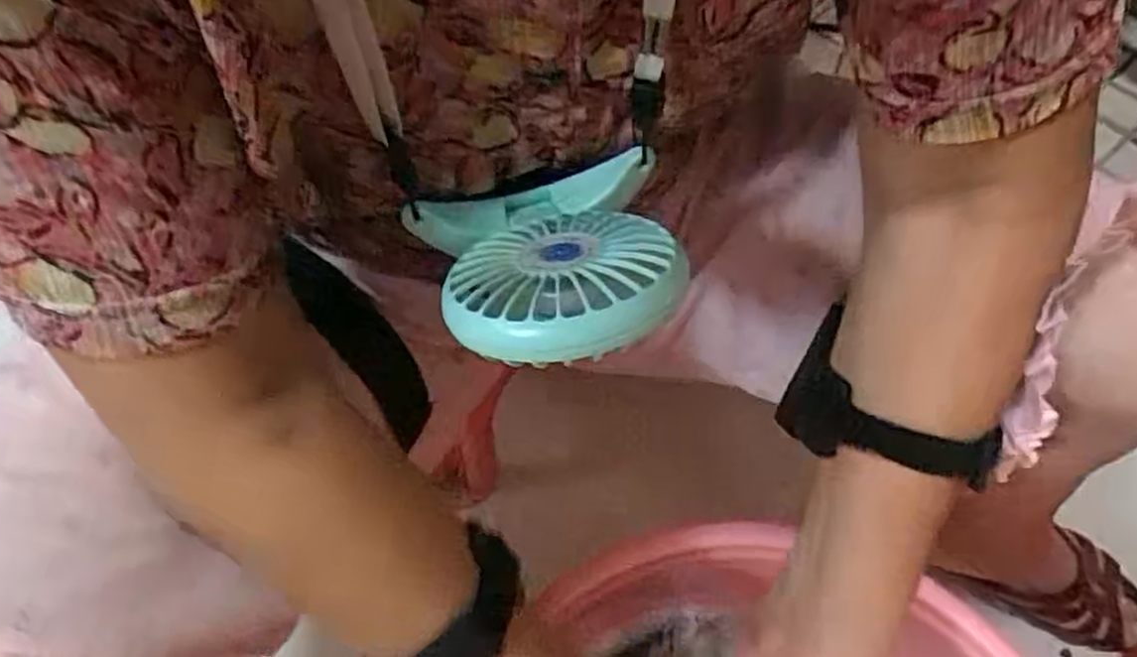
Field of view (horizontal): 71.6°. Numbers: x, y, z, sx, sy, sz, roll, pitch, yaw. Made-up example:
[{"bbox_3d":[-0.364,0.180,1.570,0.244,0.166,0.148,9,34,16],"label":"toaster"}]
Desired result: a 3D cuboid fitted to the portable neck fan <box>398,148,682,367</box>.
[{"bbox_3d":[-0.001,-0.020,0.275,0.088,0.040,0.111,-20,38,-10],"label":"portable neck fan"}]

